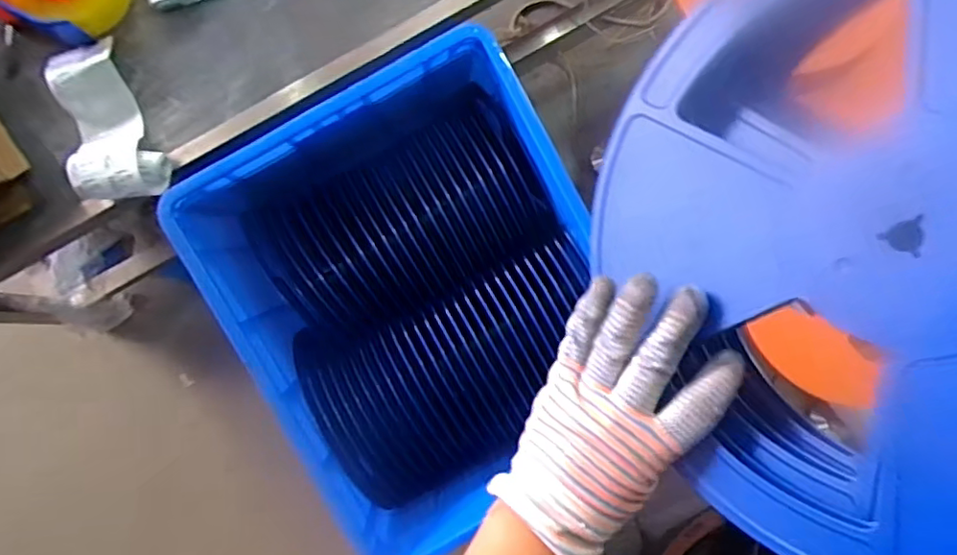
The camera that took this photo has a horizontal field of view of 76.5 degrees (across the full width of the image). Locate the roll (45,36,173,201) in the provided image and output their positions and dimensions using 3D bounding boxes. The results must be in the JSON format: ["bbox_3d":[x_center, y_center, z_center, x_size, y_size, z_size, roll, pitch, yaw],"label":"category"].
[{"bbox_3d":[-0.470,-0.199,0.769,0.107,0.050,0.217,-18,85,-1],"label":"roll"}]

